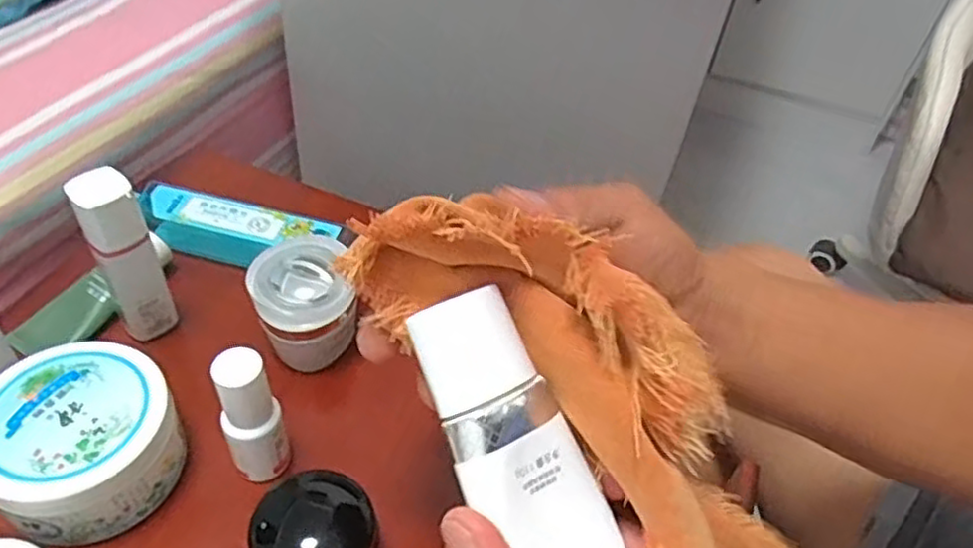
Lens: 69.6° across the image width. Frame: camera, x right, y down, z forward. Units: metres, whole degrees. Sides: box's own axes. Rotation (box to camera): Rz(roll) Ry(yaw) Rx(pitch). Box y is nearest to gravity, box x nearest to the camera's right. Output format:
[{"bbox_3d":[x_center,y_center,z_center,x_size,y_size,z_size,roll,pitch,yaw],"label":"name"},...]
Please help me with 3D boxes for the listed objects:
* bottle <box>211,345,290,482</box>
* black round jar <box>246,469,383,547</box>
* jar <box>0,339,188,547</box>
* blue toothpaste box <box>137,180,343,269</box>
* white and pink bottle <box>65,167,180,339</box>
[{"bbox_3d":[-0.127,0.078,0.379,0.028,0.089,0.025,-16,50,-21],"label":"bottle"},{"bbox_3d":[-0.088,0.140,0.360,0.059,0.045,0.064,3,46,-3],"label":"black round jar"},{"bbox_3d":[-0.218,0.094,0.382,0.092,0.064,0.091,3,46,-3],"label":"jar"},{"bbox_3d":[-0.184,-0.032,0.516,0.148,0.034,0.036,11,46,4],"label":"blue toothpaste box"},{"bbox_3d":[-0.220,-0.009,0.430,0.032,0.116,0.029,-23,53,-26],"label":"white and pink bottle"}]

